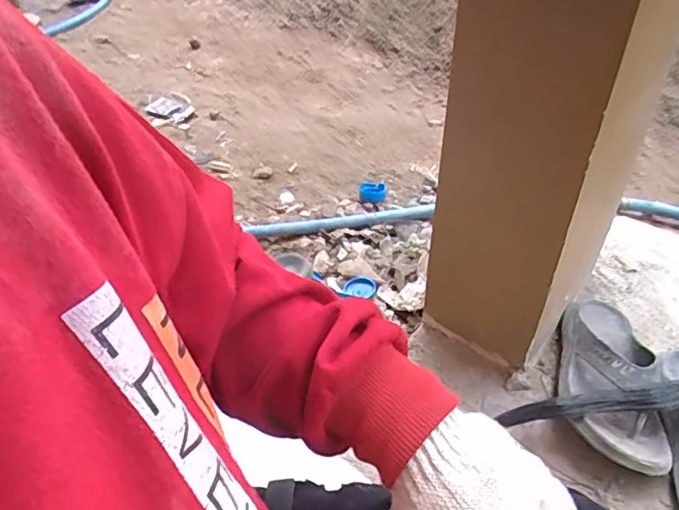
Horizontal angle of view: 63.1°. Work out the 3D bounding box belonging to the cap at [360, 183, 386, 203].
[{"bbox_3d":[0.068,-0.130,1.149,0.053,0.020,0.062,1,41,3],"label":"cap"}]

